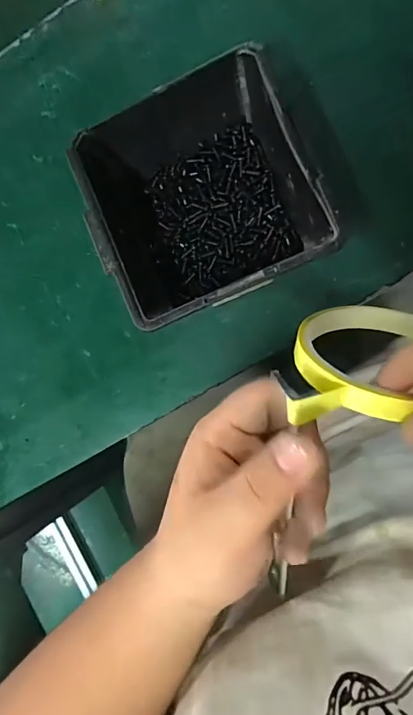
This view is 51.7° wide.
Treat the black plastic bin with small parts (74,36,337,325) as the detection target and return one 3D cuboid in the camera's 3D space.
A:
[{"bbox_3d":[-0.003,-0.092,0.252,0.118,0.065,0.129,-24,85,8],"label":"black plastic bin with small parts"}]

